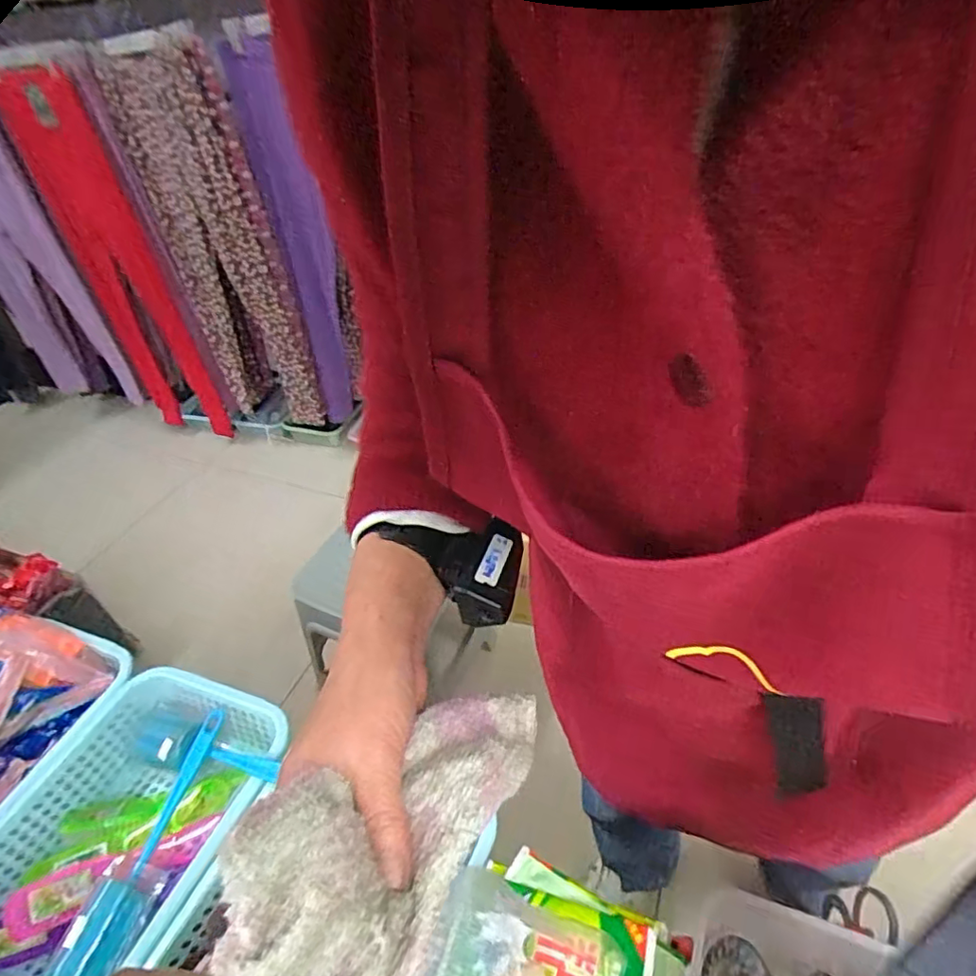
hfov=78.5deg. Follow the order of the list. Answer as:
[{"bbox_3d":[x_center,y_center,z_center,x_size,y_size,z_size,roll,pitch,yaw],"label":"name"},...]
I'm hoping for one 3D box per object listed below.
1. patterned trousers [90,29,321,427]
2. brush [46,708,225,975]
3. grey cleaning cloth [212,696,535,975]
[{"bbox_3d":[-0.672,-0.567,1.544,0.327,0.920,0.068,10,42,24],"label":"patterned trousers"},{"bbox_3d":[-0.326,0.335,0.571,0.058,0.040,0.244,2,41,10],"label":"brush"},{"bbox_3d":[-0.032,0.155,0.280,0.080,0.052,0.182,22,21,30],"label":"grey cleaning cloth"}]

